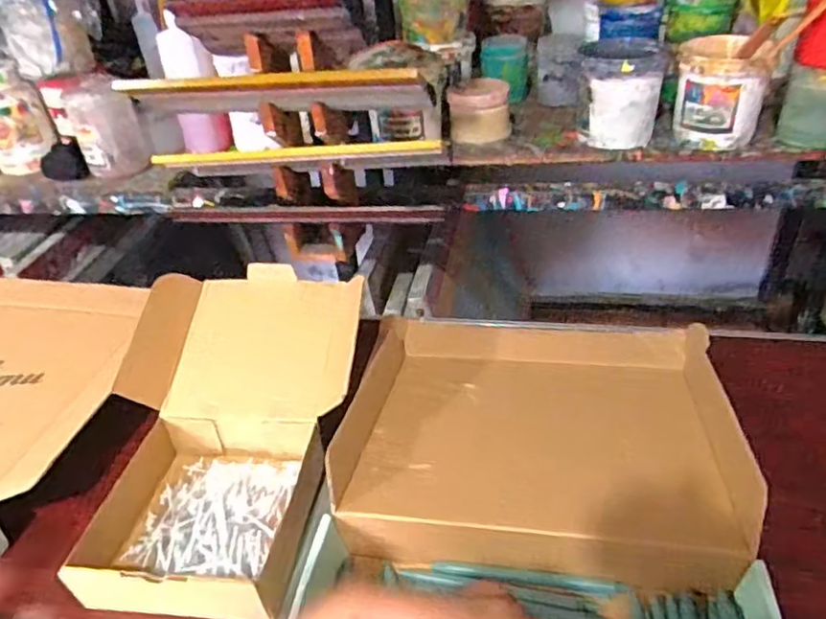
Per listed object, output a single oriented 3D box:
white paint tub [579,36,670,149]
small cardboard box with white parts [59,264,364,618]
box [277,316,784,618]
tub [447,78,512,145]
[{"bbox_3d":[0.299,-0.319,0.911,0.111,0.126,0.125,3,37,11],"label":"white paint tub"},{"bbox_3d":[-0.169,0.096,0.566,0.211,0.116,0.302,2,37,11],"label":"small cardboard box with white parts"},{"bbox_3d":[0.086,0.170,0.476,0.331,0.051,0.539,3,37,12],"label":"box"},{"bbox_3d":[0.103,-0.315,0.976,0.094,0.072,0.103,-1,36,7],"label":"tub"}]

